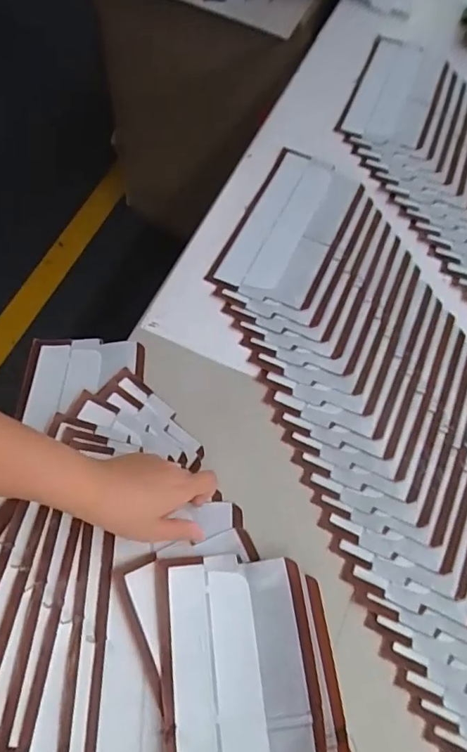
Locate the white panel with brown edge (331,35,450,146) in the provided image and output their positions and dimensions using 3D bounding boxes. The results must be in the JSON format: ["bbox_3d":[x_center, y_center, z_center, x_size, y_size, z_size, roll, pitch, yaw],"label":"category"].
[{"bbox_3d":[0.240,-0.424,0.755,0.112,0.012,0.232,22,65,7],"label":"white panel with brown edge"}]

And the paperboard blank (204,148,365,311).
[{"bbox_3d":[0.072,-0.186,0.630,0.118,0.009,0.232,25,65,8],"label":"paperboard blank"}]

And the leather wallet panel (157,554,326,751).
[{"bbox_3d":[0.012,0.264,0.389,0.128,0.051,0.234,-4,65,-5],"label":"leather wallet panel"}]

